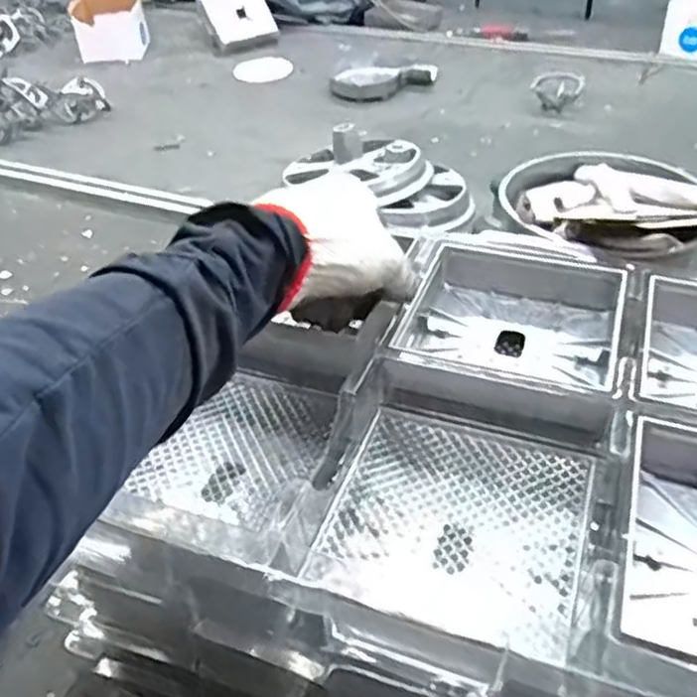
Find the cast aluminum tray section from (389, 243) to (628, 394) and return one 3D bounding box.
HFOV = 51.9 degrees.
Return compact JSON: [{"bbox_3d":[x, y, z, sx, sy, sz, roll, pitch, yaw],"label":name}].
[{"bbox_3d":[0.117,-0.020,0.500,0.140,0.036,0.149,13,41,17],"label":"cast aluminum tray section"}]

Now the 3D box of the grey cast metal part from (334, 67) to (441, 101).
[{"bbox_3d":[0.071,-0.507,1.362,0.210,0.033,0.089,-6,39,-6],"label":"grey cast metal part"}]

